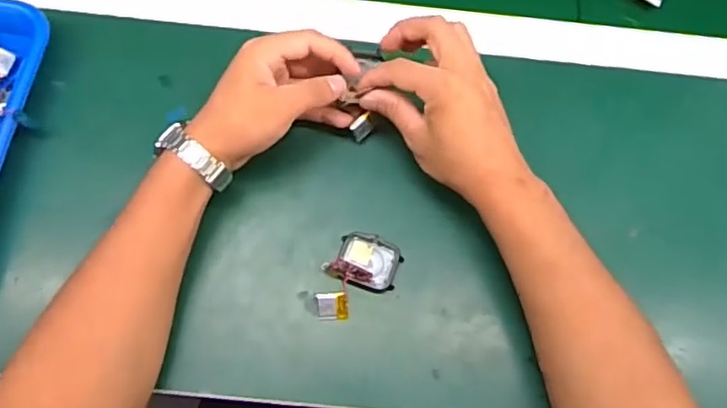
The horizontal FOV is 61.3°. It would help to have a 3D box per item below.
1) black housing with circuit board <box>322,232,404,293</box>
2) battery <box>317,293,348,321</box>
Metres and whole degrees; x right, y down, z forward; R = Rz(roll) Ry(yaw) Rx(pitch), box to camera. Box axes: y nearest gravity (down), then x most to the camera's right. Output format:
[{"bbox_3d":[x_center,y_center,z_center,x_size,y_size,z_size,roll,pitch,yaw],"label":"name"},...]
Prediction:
[{"bbox_3d":[0.001,0.042,0.462,0.052,0.019,0.040,15,72,2],"label":"black housing with circuit board"},{"bbox_3d":[-0.023,0.076,0.454,0.023,0.007,0.019,-4,72,-4],"label":"battery"}]

